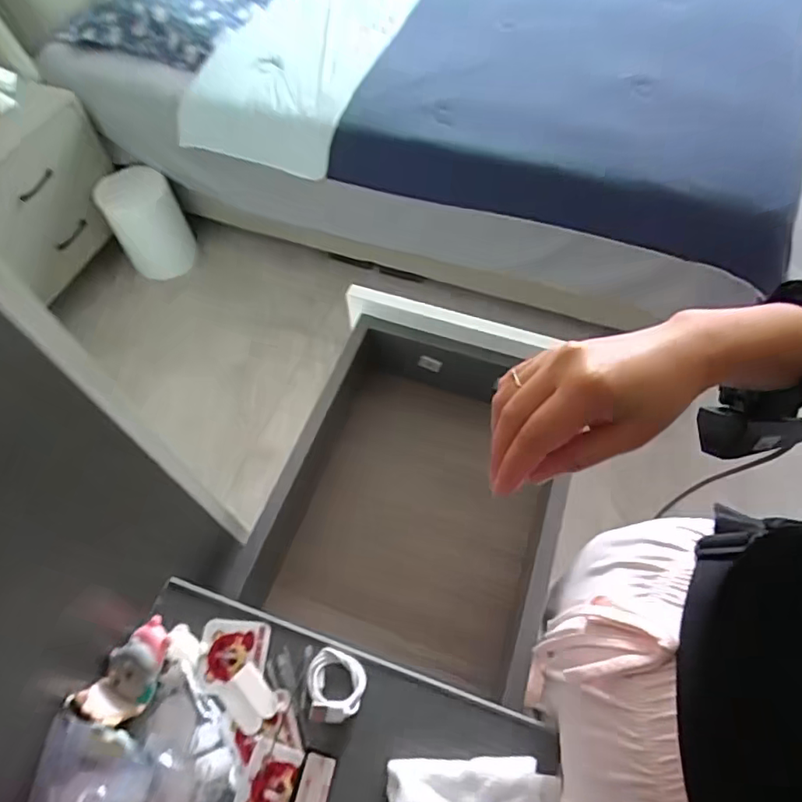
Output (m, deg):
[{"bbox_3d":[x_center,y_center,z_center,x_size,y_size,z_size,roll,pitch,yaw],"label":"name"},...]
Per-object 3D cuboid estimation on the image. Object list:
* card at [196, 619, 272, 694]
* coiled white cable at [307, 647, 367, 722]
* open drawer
[{"bbox_3d":[-0.141,0.212,0.451,0.055,0.010,0.054,6,59,0],"label":"card"},{"bbox_3d":[-0.052,0.227,0.433,0.045,0.019,0.051,4,59,2],"label":"coiled white cable"},{"bbox_3d":[0.023,0.090,0.619,0.285,0.143,0.372,16,60,9],"label":"open drawer"}]

